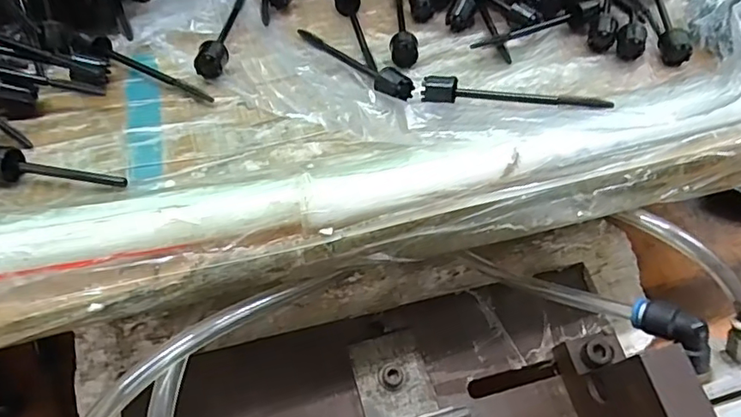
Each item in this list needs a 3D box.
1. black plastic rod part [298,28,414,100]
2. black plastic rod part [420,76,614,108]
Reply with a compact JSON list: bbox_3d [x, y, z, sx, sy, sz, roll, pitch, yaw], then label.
[{"bbox_3d":[-0.011,-0.081,0.290,0.014,0.011,0.087,-31,55,-28],"label":"black plastic rod part"},{"bbox_3d":[0.067,-0.053,0.261,0.086,0.014,0.013,13,47,10],"label":"black plastic rod part"}]

